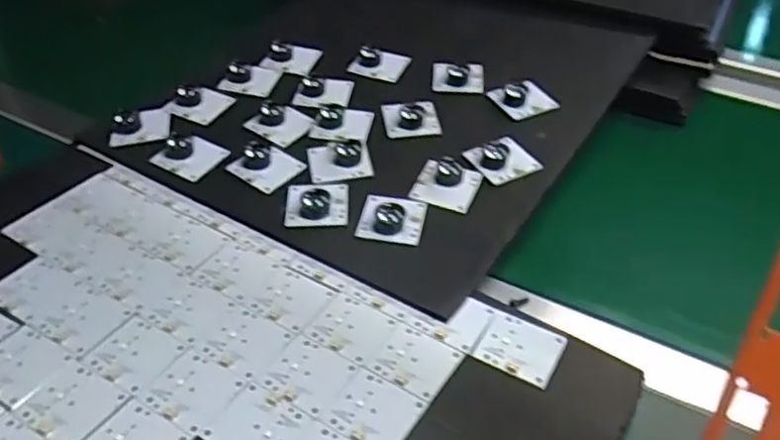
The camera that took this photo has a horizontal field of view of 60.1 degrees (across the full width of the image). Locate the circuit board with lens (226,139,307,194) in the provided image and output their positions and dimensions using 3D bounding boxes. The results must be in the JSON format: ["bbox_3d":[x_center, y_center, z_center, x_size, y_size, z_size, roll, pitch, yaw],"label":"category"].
[{"bbox_3d":[-0.100,-0.046,0.543,0.045,0.017,0.046,29,46,28],"label":"circuit board with lens"}]

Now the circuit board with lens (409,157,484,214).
[{"bbox_3d":[0.044,-0.030,0.521,0.047,0.018,0.042,15,41,14],"label":"circuit board with lens"}]

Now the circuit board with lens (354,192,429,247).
[{"bbox_3d":[0.002,-0.005,0.496,0.047,0.021,0.047,9,40,7],"label":"circuit board with lens"}]

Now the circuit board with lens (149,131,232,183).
[{"bbox_3d":[-0.168,-0.057,0.555,0.056,0.015,0.045,19,42,18],"label":"circuit board with lens"}]

